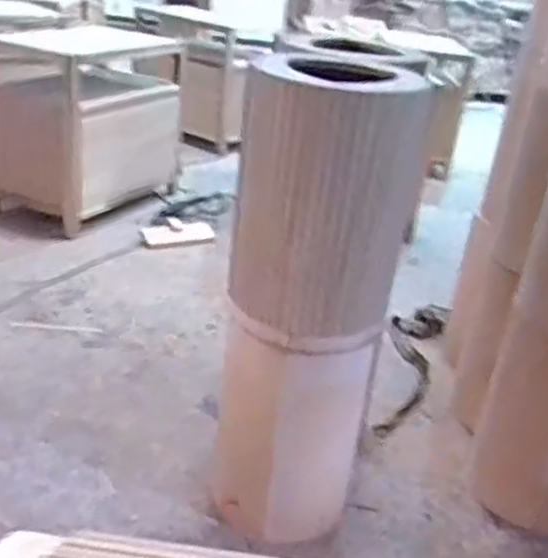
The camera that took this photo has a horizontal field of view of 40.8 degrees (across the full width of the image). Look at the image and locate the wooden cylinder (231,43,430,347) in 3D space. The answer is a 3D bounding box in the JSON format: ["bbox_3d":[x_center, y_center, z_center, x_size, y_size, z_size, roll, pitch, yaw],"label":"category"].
[{"bbox_3d":[0.090,-0.147,1.373,0.304,0.496,0.269,8,26,1],"label":"wooden cylinder"}]

